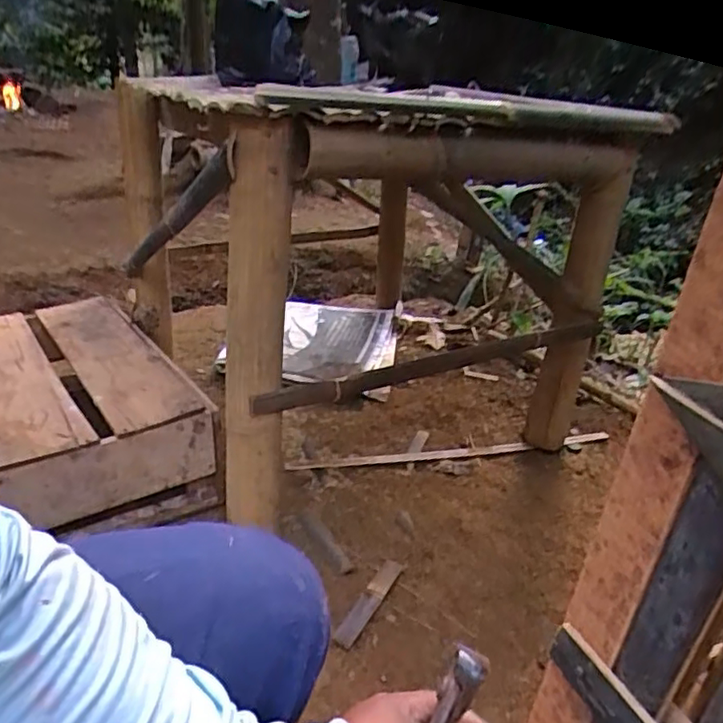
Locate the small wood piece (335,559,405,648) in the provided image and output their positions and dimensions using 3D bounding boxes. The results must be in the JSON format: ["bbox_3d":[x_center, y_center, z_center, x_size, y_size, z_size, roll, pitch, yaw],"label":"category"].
[{"bbox_3d":[0.013,0.359,0.945,0.029,0.019,0.160,19,31,23],"label":"small wood piece"}]

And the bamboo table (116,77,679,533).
[{"bbox_3d":[0.000,-0.230,1.243,0.755,0.620,0.714,-12,33,-29],"label":"bamboo table"}]

